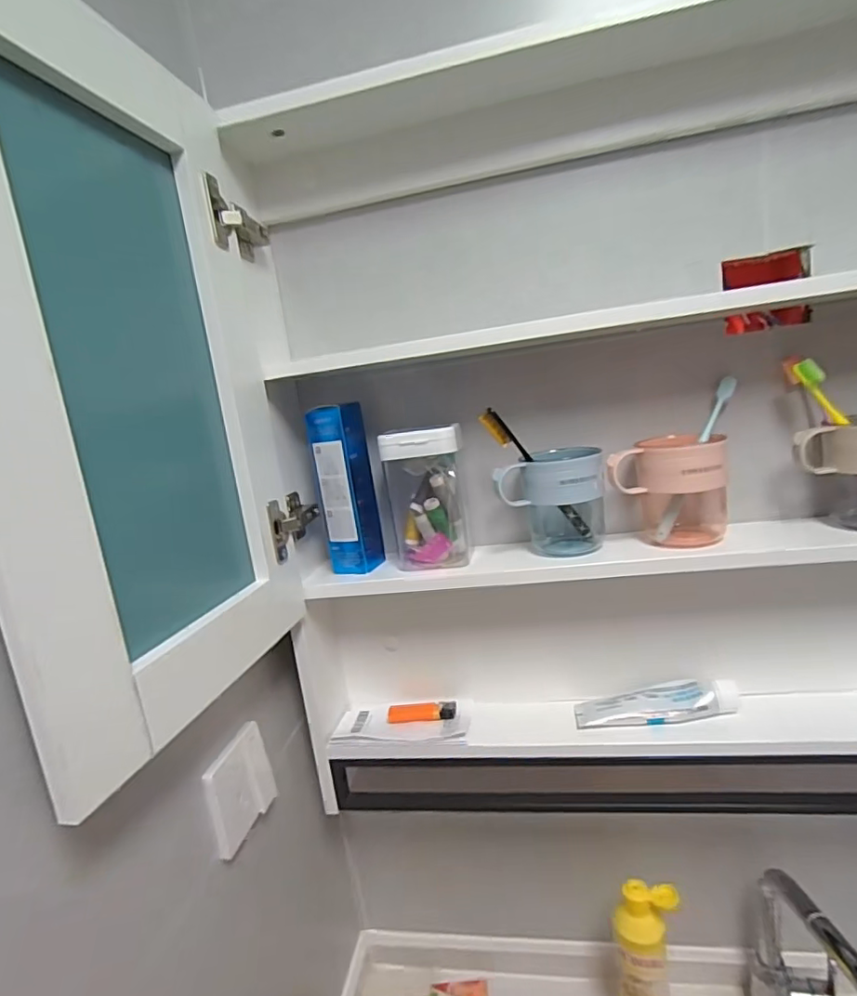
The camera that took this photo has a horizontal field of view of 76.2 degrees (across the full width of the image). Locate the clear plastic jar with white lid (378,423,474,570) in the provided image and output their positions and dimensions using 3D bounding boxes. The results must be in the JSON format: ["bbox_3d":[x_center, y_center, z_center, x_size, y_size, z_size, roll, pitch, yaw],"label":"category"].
[{"bbox_3d":[-0.002,0.001,0.597,0.082,0.146,0.061,-8,11,1],"label":"clear plastic jar with white lid"}]

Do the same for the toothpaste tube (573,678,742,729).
[{"bbox_3d":[0.249,0.225,0.601,0.168,0.035,0.043,-6,11,9],"label":"toothpaste tube"}]

